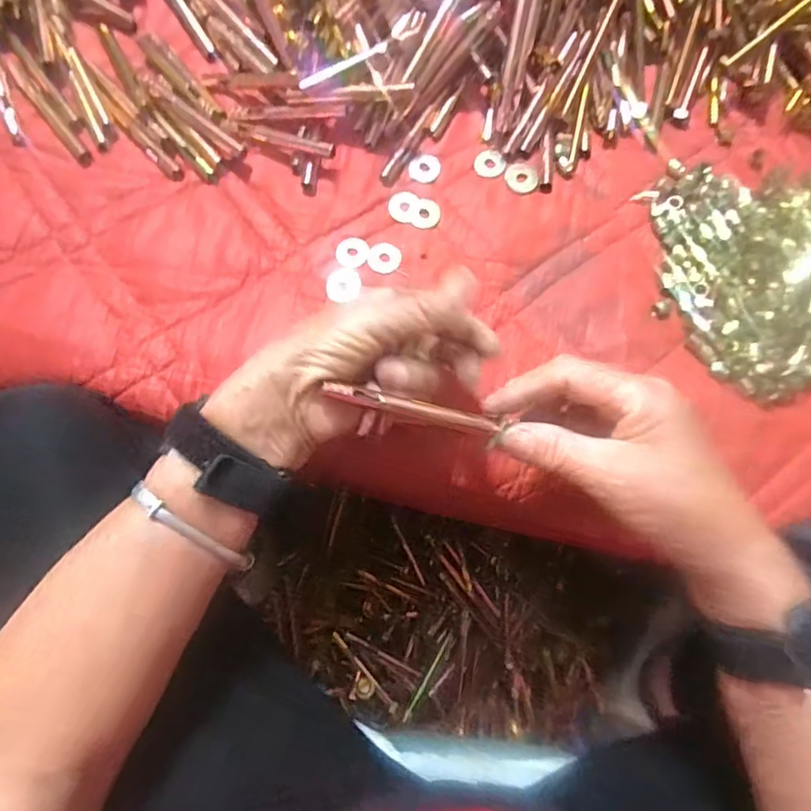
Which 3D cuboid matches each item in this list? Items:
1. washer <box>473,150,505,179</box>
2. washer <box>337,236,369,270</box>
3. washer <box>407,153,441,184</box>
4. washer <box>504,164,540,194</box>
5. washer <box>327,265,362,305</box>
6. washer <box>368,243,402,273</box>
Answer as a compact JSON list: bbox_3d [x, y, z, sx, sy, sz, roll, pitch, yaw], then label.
[{"bbox_3d":[0.062,-0.176,0.423,0.021,0.004,0.022,0,77,-2],"label":"washer"},{"bbox_3d":[-0.037,-0.106,0.400,0.022,0.004,0.023,0,77,-2],"label":"washer"},{"bbox_3d":[0.014,-0.171,0.419,0.022,0.004,0.024,0,77,-2],"label":"washer"},{"bbox_3d":[0.083,-0.162,0.414,0.024,0.004,0.021,13,77,1],"label":"washer"},{"bbox_3d":[-0.042,-0.082,0.394,0.023,0.004,0.025,0,77,-2],"label":"washer"},{"bbox_3d":[-0.014,-0.101,0.398,0.021,0.004,0.024,11,77,1],"label":"washer"}]

